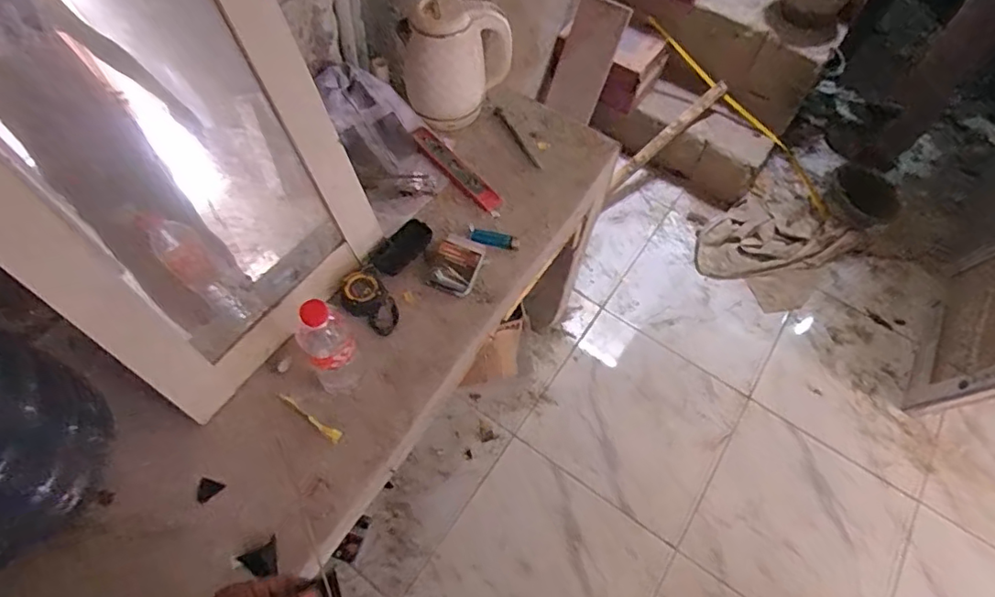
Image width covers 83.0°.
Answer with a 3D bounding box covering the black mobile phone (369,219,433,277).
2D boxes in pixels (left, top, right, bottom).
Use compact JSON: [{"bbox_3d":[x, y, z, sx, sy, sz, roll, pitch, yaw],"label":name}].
[{"bbox_3d":[-0.156,-0.085,0.928,0.056,0.016,0.114,38,64,16],"label":"black mobile phone"}]

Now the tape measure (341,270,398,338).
[{"bbox_3d":[-0.196,0.008,0.874,0.104,0.058,0.073,40,65,17],"label":"tape measure"}]

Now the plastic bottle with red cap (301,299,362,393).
[{"bbox_3d":[-0.217,0.067,0.727,0.064,0.211,0.063,-29,67,-19],"label":"plastic bottle with red cap"}]

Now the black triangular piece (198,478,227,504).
[{"bbox_3d":[-0.379,0.255,0.739,0.030,0.004,0.029,21,69,-7],"label":"black triangular piece"}]

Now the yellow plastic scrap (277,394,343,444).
[{"bbox_3d":[-0.264,0.165,0.795,0.110,0.009,0.018,34,65,16],"label":"yellow plastic scrap"}]

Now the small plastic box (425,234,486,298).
[{"bbox_3d":[-0.066,-0.060,0.924,0.077,0.026,0.103,19,61,6],"label":"small plastic box"}]

